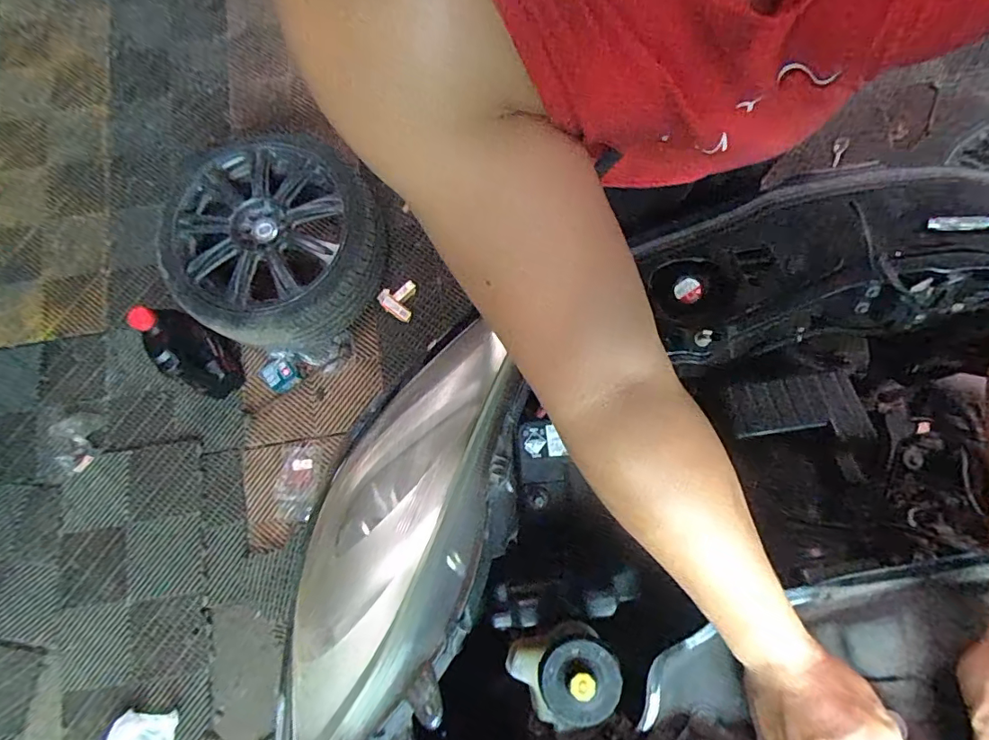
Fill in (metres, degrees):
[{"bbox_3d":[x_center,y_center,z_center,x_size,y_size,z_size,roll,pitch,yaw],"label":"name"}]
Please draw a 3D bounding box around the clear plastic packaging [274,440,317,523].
[{"bbox_3d":[-0.546,0.304,1.388,0.109,0.020,0.205,-2,79,3],"label":"clear plastic packaging"}]

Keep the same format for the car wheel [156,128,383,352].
[{"bbox_3d":[-0.632,-0.360,1.437,0.607,0.195,0.603,-1,79,3],"label":"car wheel"}]

